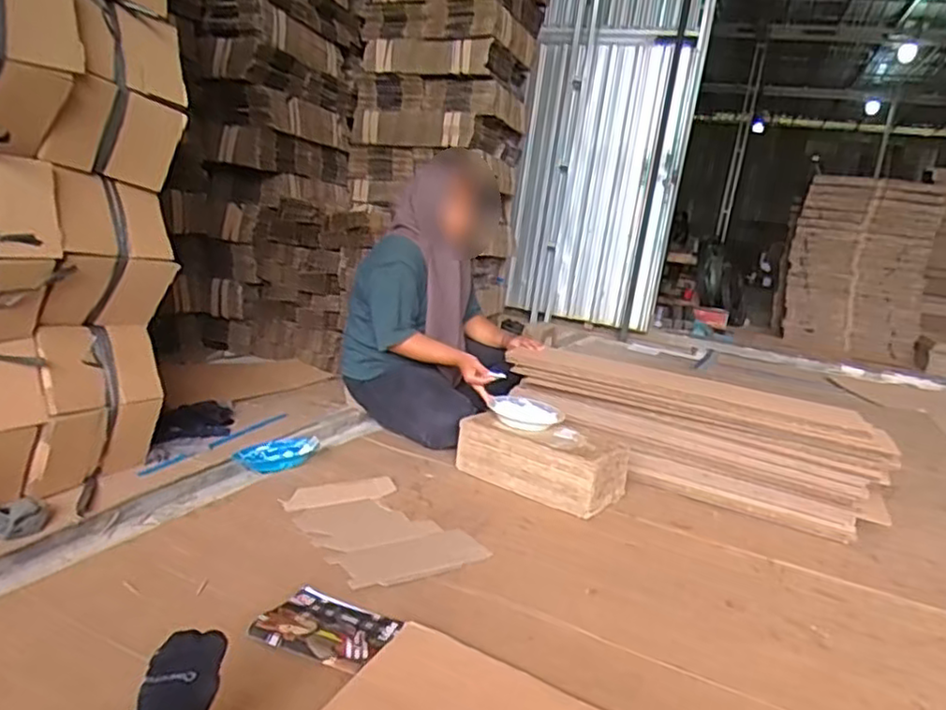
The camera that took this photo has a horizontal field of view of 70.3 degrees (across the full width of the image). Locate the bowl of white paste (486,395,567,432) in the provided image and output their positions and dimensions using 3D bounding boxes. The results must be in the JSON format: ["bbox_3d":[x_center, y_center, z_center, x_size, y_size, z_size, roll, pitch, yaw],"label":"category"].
[{"bbox_3d":[0.151,0.160,1.839,0.159,0.045,0.182,-2,16,-35],"label":"bowl of white paste"}]

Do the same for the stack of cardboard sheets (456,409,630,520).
[{"bbox_3d":[0.187,0.277,1.816,0.420,0.156,0.221,16,15,31],"label":"stack of cardboard sheets"}]

